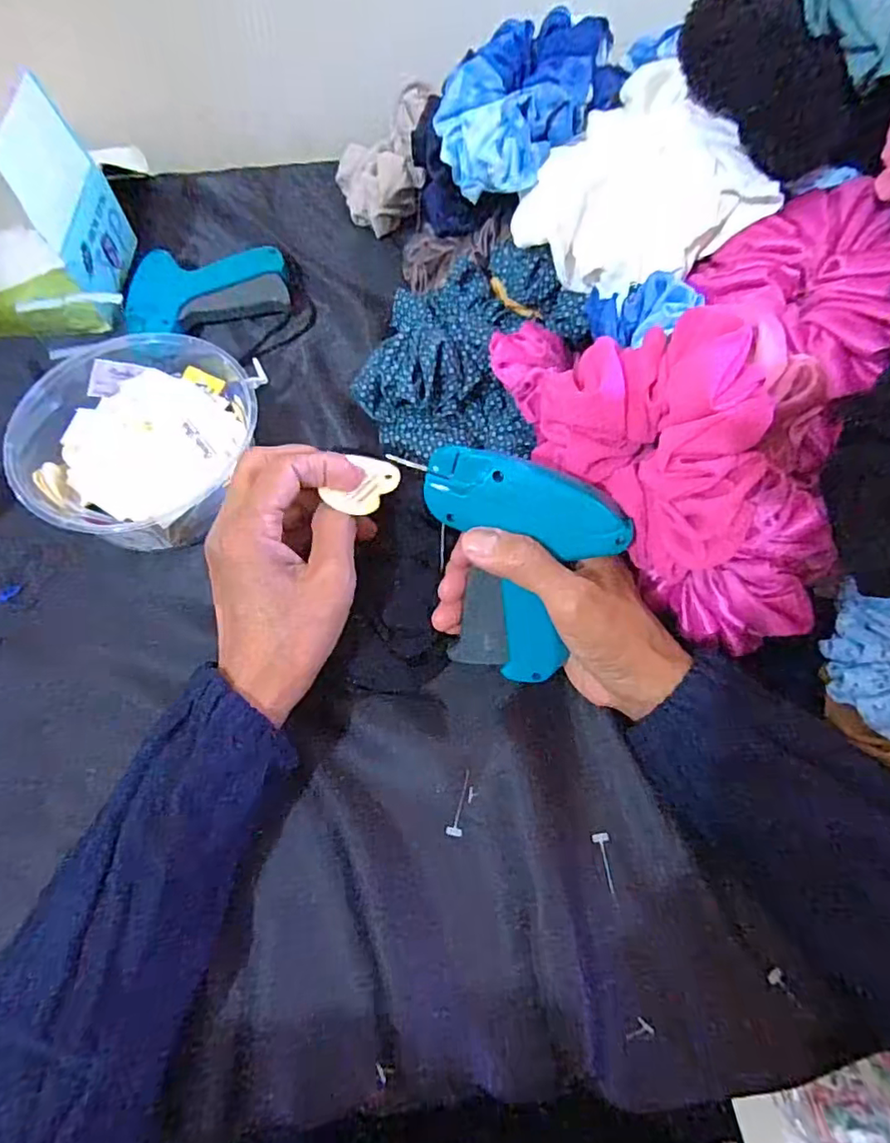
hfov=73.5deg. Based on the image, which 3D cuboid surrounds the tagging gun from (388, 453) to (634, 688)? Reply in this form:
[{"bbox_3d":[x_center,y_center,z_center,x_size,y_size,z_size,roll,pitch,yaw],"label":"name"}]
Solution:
[{"bbox_3d":[0.033,-0.001,0.312,0.104,0.119,0.025,12,36,12],"label":"tagging gun"}]

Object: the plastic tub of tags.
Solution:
[{"bbox_3d":[-0.189,-0.088,0.379,0.135,0.048,0.152,15,65,7],"label":"plastic tub of tags"}]

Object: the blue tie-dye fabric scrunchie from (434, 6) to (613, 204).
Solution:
[{"bbox_3d":[0.046,-0.290,0.380,0.103,0.069,0.093,4,64,2],"label":"blue tie-dye fabric scrunchie"}]

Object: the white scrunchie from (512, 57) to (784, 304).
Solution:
[{"bbox_3d":[0.110,-0.222,0.349,0.121,0.034,0.120,-40,75,21],"label":"white scrunchie"}]

